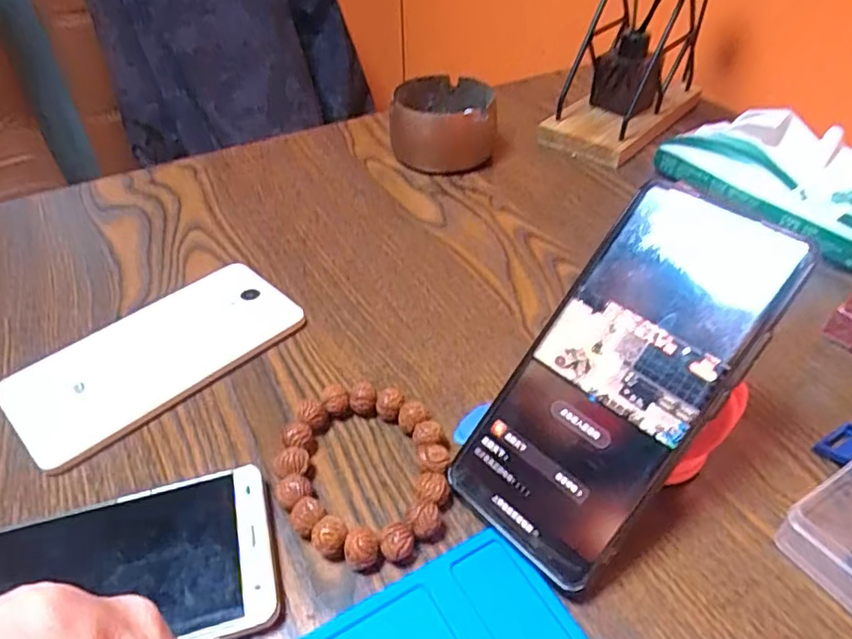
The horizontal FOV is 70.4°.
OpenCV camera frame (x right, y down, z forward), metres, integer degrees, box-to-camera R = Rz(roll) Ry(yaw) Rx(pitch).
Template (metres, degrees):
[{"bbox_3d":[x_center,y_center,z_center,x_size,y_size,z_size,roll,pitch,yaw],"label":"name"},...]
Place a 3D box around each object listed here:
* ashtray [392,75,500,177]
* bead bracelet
[{"bbox_3d":[0.017,-0.166,0.510,0.086,0.049,0.091,7,43,7],"label":"ashtray"},{"bbox_3d":[-0.029,0.069,0.278,0.079,0.016,0.084,0,43,0],"label":"bead bracelet"}]

